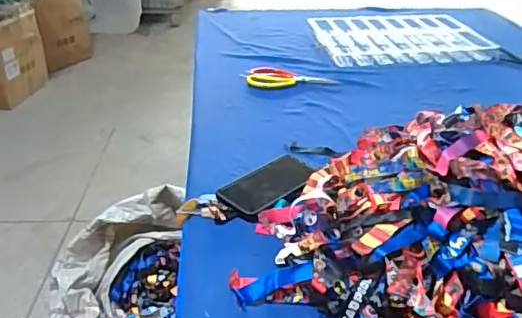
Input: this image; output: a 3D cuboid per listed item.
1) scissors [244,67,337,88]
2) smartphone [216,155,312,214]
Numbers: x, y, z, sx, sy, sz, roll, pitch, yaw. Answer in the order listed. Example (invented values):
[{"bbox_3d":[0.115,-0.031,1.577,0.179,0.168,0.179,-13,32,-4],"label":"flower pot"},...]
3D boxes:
[{"bbox_3d":[0.068,-0.181,1.268,0.197,0.025,0.085,5,29,7],"label":"scissors"},{"bbox_3d":[0.012,0.035,0.846,0.084,0.011,0.155,22,37,36],"label":"smartphone"}]

